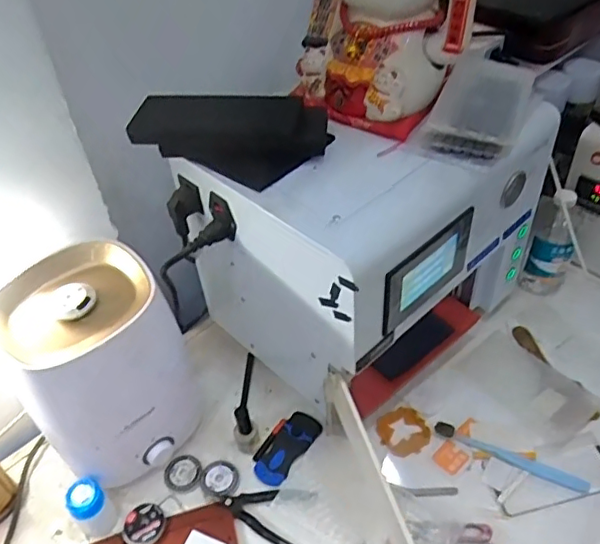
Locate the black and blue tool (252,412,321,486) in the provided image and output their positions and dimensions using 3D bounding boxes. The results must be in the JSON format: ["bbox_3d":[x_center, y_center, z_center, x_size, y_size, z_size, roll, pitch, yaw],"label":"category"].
[{"bbox_3d":[-0.017,0.221,0.739,0.051,0.016,0.106,22,50,25],"label":"black and blue tool"}]

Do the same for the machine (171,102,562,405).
[{"bbox_3d":[0.083,-0.037,0.765,0.330,0.328,0.287,-33,51,-27],"label":"machine"}]

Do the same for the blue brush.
[{"bbox_3d":[0.256,0.227,0.705,0.183,0.008,0.019,19,48,22],"label":"blue brush"}]

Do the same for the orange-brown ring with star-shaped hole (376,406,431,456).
[{"bbox_3d":[0.135,0.209,0.750,0.064,0.010,0.064,-2,44,2],"label":"orange-brown ring with star-shaped hole"}]

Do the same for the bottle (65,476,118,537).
[{"bbox_3d":[-0.241,0.276,0.666,0.036,0.076,0.038,-2,44,2],"label":"bottle"}]

